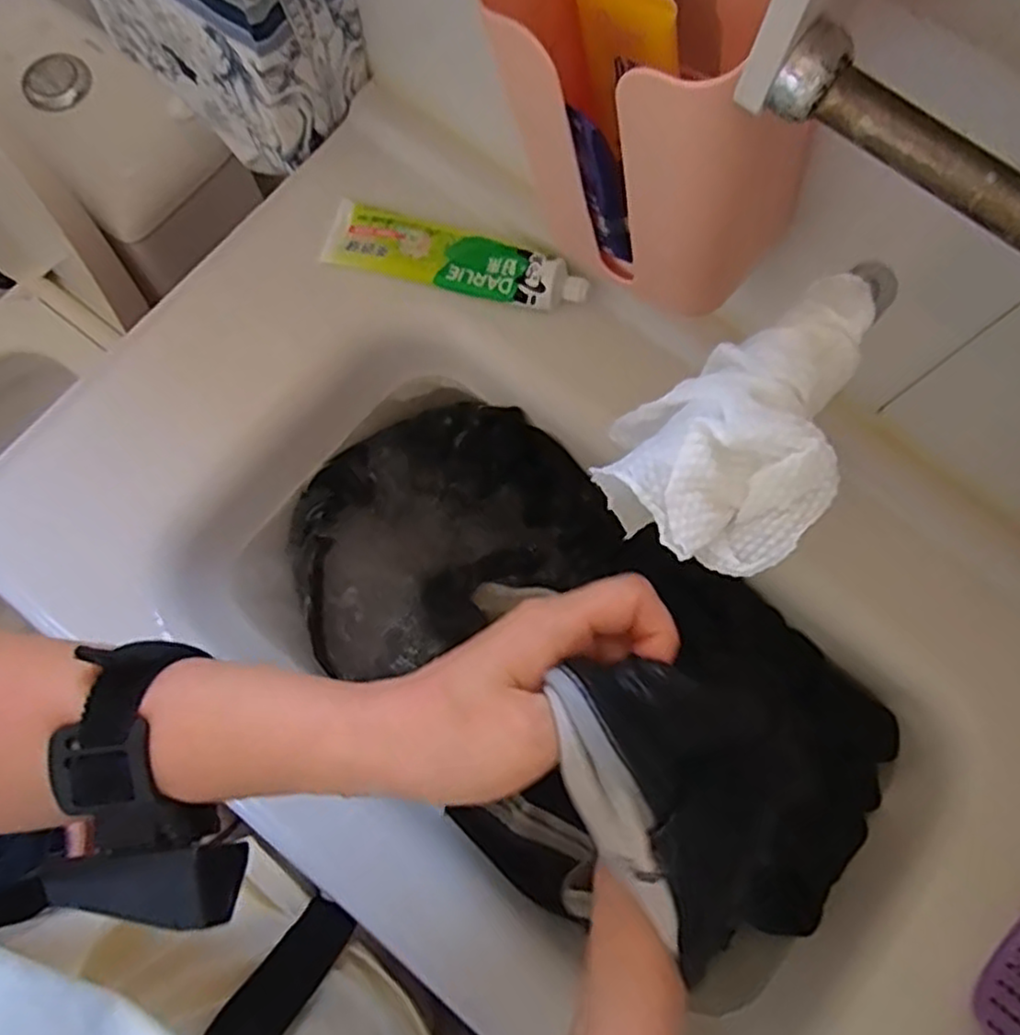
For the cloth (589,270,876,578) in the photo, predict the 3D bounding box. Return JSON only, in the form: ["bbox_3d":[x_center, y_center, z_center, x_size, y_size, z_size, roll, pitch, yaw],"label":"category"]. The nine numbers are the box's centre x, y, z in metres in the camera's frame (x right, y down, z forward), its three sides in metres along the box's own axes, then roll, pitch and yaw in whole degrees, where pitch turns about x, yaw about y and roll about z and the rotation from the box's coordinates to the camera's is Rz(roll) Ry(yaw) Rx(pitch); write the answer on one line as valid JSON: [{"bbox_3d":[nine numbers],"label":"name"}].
[{"bbox_3d":[0.094,-0.031,0.259,0.125,0.038,0.070,-37,78,-9],"label":"cloth"}]

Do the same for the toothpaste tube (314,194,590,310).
[{"bbox_3d":[-0.042,-0.200,0.544,0.201,0.029,0.054,16,76,4],"label":"toothpaste tube"}]

